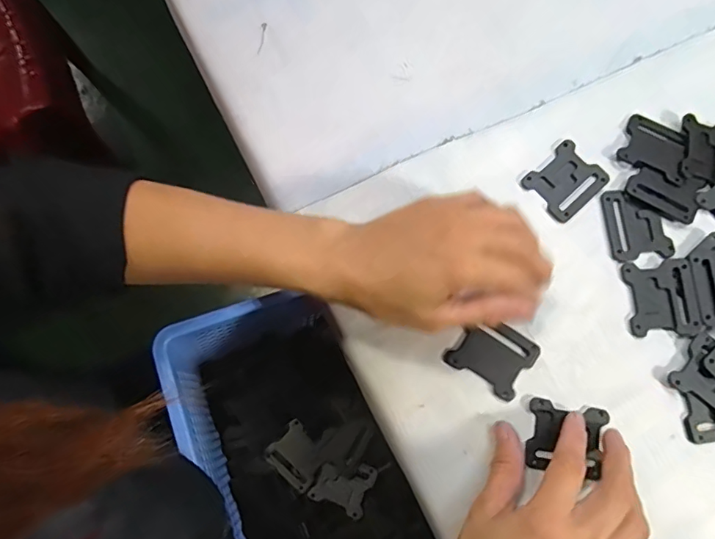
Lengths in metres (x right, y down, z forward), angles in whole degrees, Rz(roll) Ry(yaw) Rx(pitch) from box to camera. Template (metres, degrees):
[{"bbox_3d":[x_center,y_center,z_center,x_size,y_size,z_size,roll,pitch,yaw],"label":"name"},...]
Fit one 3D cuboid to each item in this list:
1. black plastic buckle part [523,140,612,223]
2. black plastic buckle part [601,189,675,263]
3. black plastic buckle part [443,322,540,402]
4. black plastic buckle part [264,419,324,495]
[{"bbox_3d":[0.152,-0.065,0.358,0.051,0.004,0.044,-41,81,-9],"label":"black plastic buckle part"},{"bbox_3d":[0.197,-0.032,0.349,0.042,0.004,0.050,-6,77,-2],"label":"black plastic buckle part"},{"bbox_3d":[0.091,0.057,0.331,0.051,0.006,0.043,33,78,6],"label":"black plastic buckle part"},{"bbox_3d":[-0.052,0.162,0.428,0.047,0.011,0.038,43,82,7],"label":"black plastic buckle part"}]

